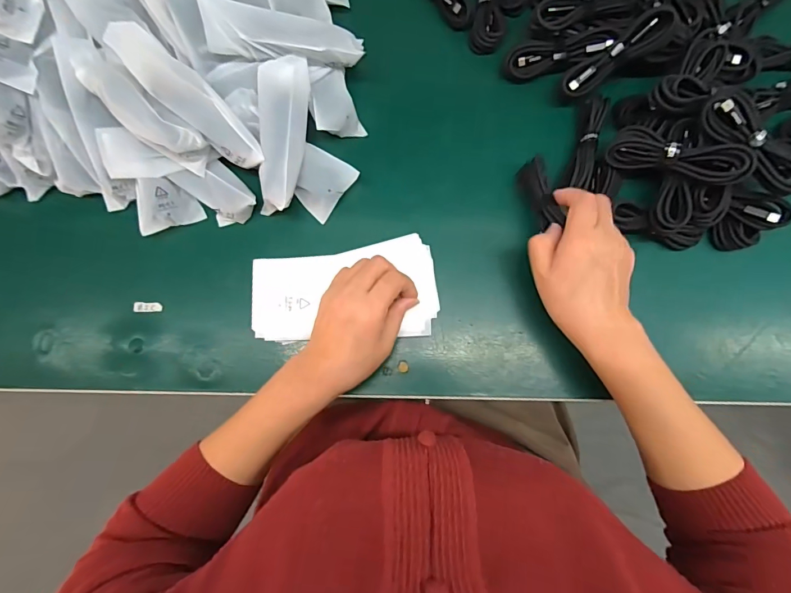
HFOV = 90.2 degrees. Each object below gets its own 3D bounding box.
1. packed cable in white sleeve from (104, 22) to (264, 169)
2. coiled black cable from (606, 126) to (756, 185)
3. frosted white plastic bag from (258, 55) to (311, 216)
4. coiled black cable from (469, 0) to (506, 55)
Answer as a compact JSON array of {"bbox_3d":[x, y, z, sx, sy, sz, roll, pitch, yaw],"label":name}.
[{"bbox_3d":[-0.186,-0.179,0.362,0.145,0.032,0.038,42,87,-26],"label":"packed cable in white sleeve"},{"bbox_3d":[0.254,-0.129,0.358,0.111,0.026,0.033,26,86,29],"label":"coiled black cable"},{"bbox_3d":[-0.114,-0.160,0.388,0.043,0.028,0.147,5,82,3],"label":"frosted white plastic bag"},{"bbox_3d":[0.101,-0.318,0.429,0.034,0.017,0.103,3,82,2],"label":"coiled black cable"}]

